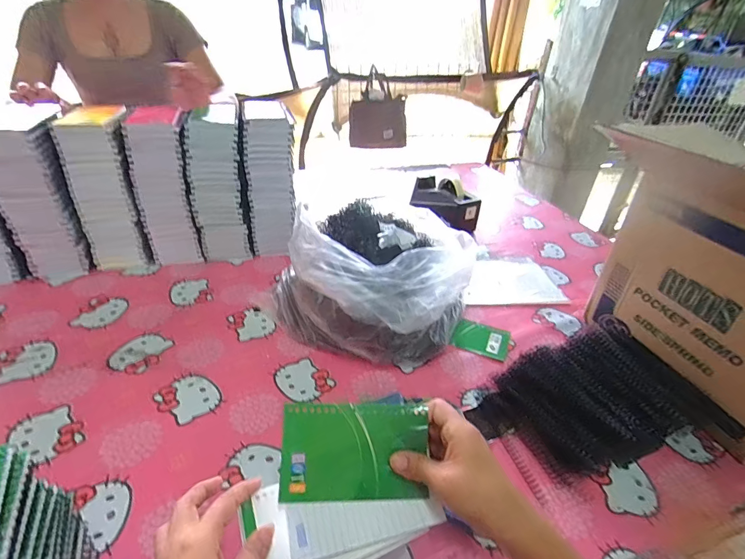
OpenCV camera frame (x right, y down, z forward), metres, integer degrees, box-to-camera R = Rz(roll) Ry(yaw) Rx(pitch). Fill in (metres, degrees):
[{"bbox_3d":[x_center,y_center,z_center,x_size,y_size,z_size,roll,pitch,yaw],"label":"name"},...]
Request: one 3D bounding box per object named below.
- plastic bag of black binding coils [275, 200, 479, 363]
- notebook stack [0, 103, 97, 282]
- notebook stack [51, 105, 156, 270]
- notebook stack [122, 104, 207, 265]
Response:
[{"bbox_3d":[-0.001,-0.008,0.677,0.306,0.177,0.247,16,36,16],"label":"plastic bag of black binding coils"},{"bbox_3d":[-0.599,-0.158,0.734,0.108,0.284,0.171,-12,38,-24],"label":"notebook stack"},{"bbox_3d":[-0.505,-0.179,0.773,0.109,0.288,0.152,-12,38,-24],"label":"notebook stack"},{"bbox_3d":[-0.404,-0.182,0.799,0.095,0.279,0.125,-6,36,-16],"label":"notebook stack"}]

